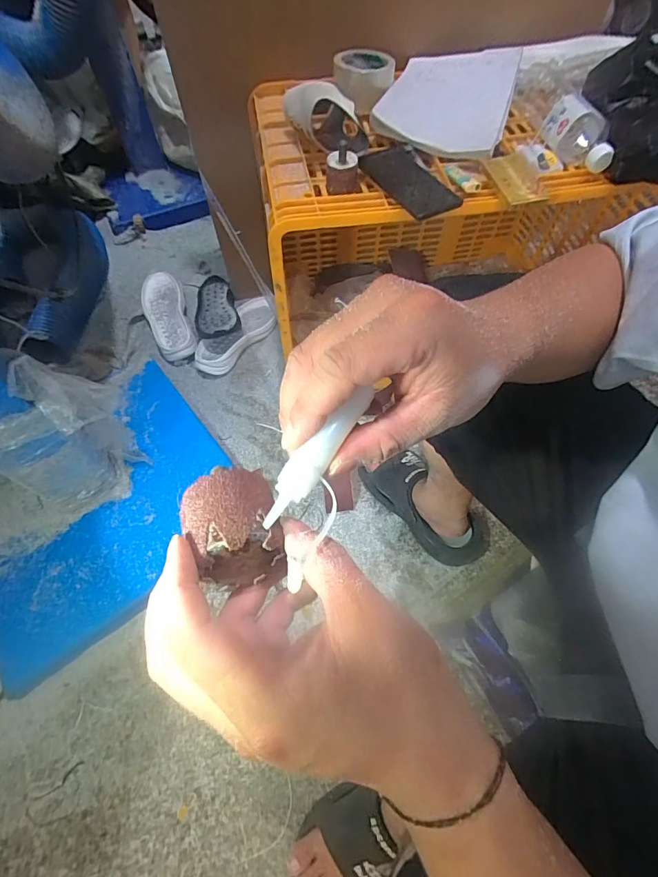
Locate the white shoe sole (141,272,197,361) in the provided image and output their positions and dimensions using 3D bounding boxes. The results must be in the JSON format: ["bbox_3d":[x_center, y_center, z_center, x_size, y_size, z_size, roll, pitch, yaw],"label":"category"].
[{"bbox_3d":[-0.415,-0.312,1.071,0.105,0.063,0.268,-19,62,-9],"label":"white shoe sole"}]

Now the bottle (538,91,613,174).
[{"bbox_3d":[0.362,-0.428,0.587,0.049,0.067,0.112,-28,64,-14],"label":"bottle"}]

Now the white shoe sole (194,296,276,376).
[{"bbox_3d":[-0.229,-0.264,1.057,0.116,0.039,0.274,25,64,14],"label":"white shoe sole"}]

